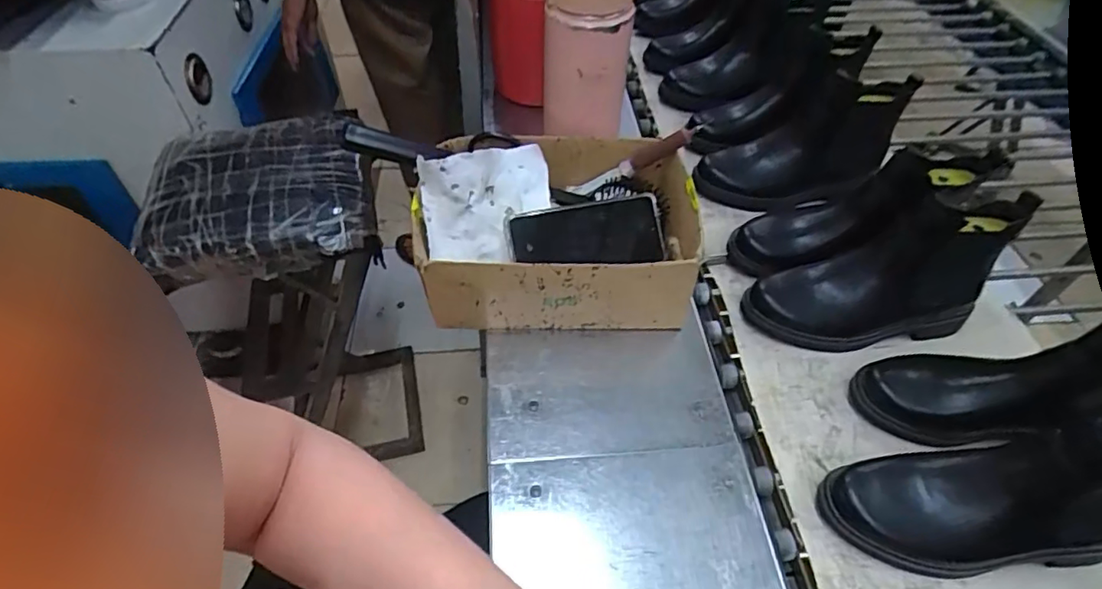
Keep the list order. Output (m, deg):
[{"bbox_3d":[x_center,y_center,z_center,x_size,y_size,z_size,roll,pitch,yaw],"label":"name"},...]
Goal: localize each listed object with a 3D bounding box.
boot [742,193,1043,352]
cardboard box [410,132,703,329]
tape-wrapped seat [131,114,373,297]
[{"bbox_3d":[0.358,-0.022,0.625,0.256,0.152,0.099,-4,49,-4],"label":"boot"},{"bbox_3d":[0.005,-0.069,0.629,0.283,0.124,0.201,-2,49,-3],"label":"cardboard box"},{"bbox_3d":[-0.416,-0.142,0.834,0.289,0.065,0.295,-14,51,-12],"label":"tape-wrapped seat"}]

